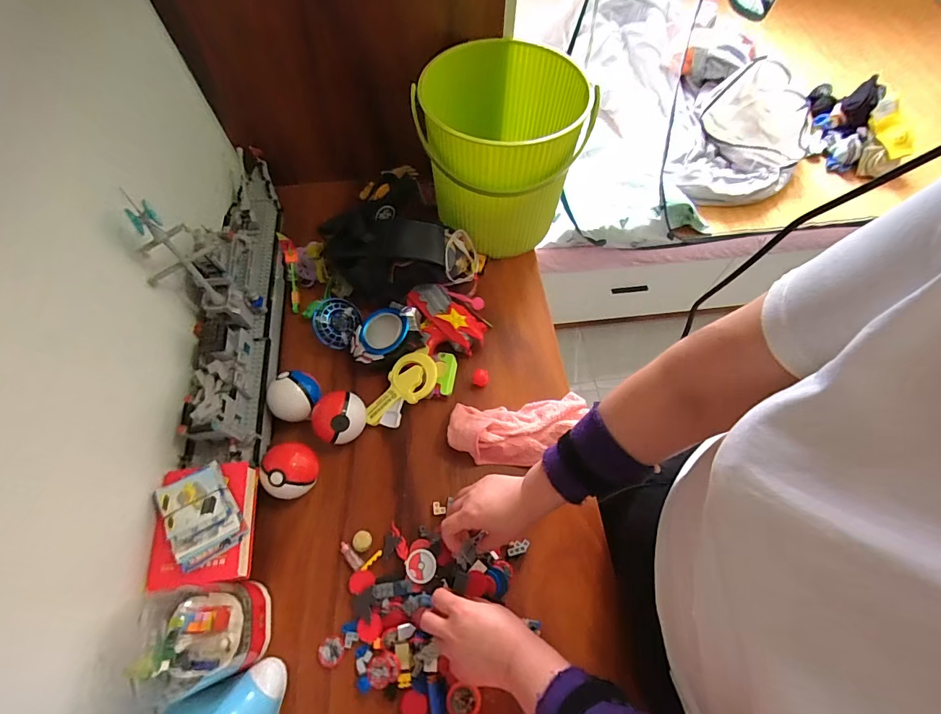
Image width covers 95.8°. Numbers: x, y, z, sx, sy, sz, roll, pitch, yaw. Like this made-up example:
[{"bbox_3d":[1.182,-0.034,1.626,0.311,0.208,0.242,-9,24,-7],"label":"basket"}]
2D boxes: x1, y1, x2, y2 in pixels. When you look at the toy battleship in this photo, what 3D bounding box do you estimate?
[{"bbox_3d":[-0.361,-0.149,0.618,0.092,0.242,0.578,-6,63,-3],"label":"toy battleship"}]

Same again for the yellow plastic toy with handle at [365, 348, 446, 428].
[{"bbox_3d":[-0.104,0.047,0.650,0.140,0.022,0.069,-44,74,-6],"label":"yellow plastic toy with handle"}]

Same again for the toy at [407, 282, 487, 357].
[{"bbox_3d":[-0.040,-0.065,0.709,0.096,0.038,0.136,-21,68,-12],"label":"toy"}]

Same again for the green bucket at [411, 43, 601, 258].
[{"bbox_3d":[0.051,-0.354,0.736,0.262,0.248,0.285,5,63,2],"label":"green bucket"}]

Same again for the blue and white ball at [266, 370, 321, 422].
[{"bbox_3d":[-0.257,0.063,0.632,0.065,0.069,0.068,0,63,0],"label":"blue and white ball"}]

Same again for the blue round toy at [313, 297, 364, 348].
[{"bbox_3d":[-0.217,-0.058,0.691,0.070,0.013,0.082,34,67,-25],"label":"blue round toy"}]

